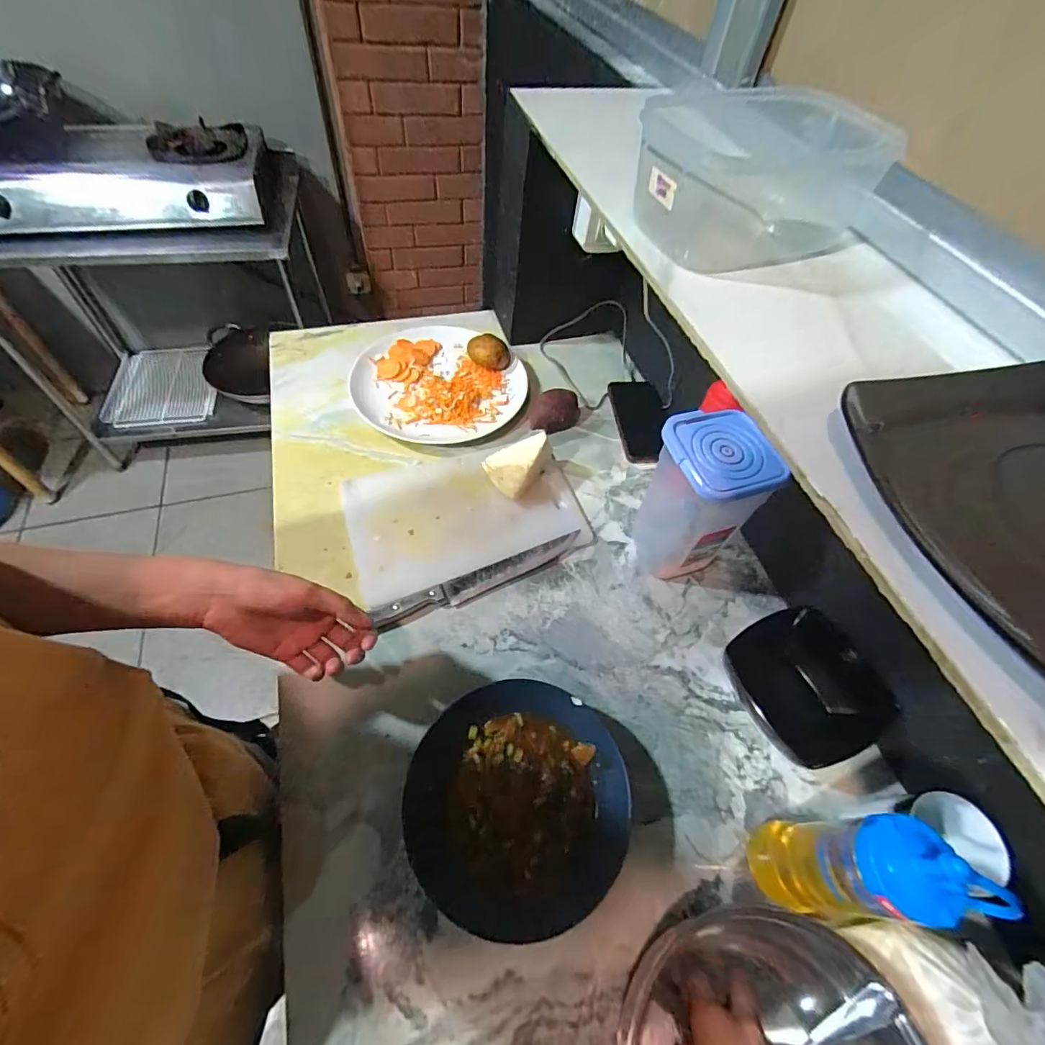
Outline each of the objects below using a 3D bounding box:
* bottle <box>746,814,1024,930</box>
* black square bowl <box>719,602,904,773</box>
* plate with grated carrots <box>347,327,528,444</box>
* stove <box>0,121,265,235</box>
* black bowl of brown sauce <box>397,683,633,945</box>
[{"bbox_3d":[0.251,0.265,0.375,0.083,0.193,0.061,3,56,-2],"label":"bottle"},{"bbox_3d":[0.304,0.173,0.521,0.113,0.062,0.146,-15,58,-14],"label":"black square bowl"},{"bbox_3d":[-0.135,-0.227,0.762,0.245,0.057,0.255,2,56,-3],"label":"plate with grated carrots"},{"bbox_3d":[-1.045,-0.883,1.249,0.686,0.113,0.355,-9,57,-10],"label":"stove"},{"bbox_3d":[-0.005,0.255,0.449,0.199,0.045,0.191,2,56,-3],"label":"black bowl of brown sauce"}]

